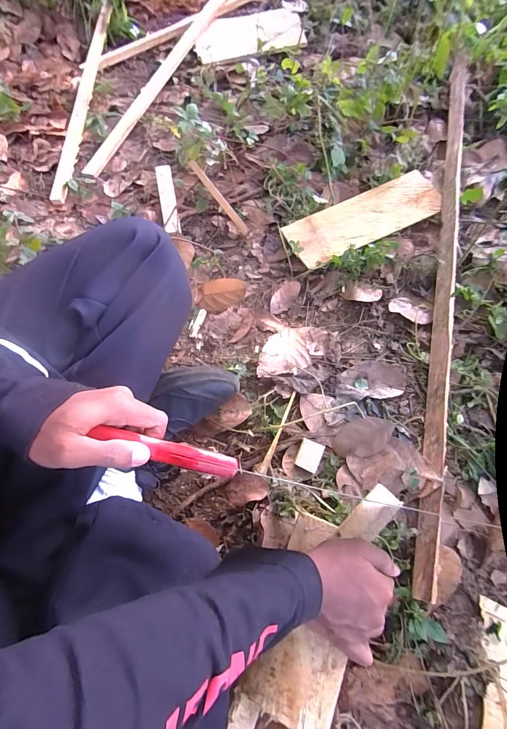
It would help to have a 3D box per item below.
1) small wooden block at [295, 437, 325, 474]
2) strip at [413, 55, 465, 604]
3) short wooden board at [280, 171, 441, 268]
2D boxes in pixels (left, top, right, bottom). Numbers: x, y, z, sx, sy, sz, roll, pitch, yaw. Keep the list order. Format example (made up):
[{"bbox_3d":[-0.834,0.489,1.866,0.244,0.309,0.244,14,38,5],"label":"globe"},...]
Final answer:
[{"bbox_3d":[0.079,0.129,0.473,0.032,0.009,0.041,20,68,12],"label":"small wooden block"},{"bbox_3d":[0.352,-0.223,0.604,0.032,0.026,1.114,13,66,9],"label":"strip"},{"bbox_3d":[0.212,-0.285,0.645,0.317,0.019,0.113,-25,66,-8],"label":"short wooden board"}]

